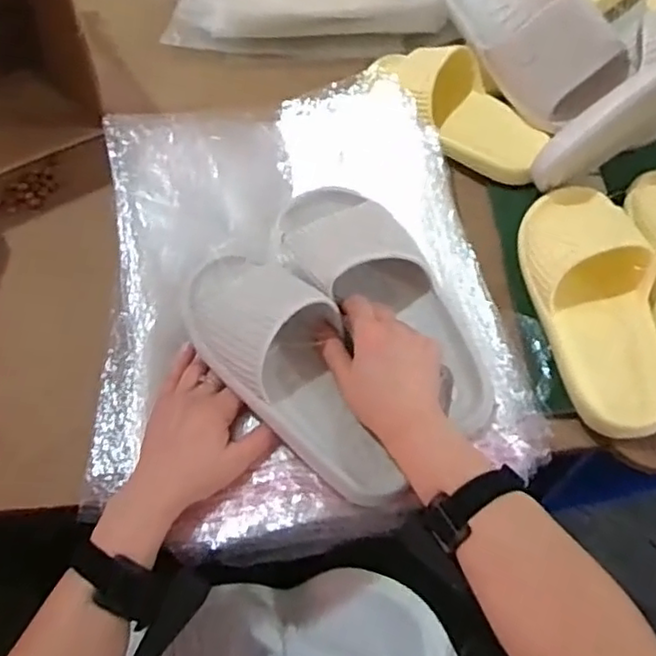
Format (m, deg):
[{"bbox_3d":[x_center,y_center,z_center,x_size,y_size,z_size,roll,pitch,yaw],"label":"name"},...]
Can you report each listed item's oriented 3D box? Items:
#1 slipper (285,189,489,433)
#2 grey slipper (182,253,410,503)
[{"bbox_3d":[0.054,-0.032,0.599,0.108,0.064,0.278,-37,75,-18],"label":"slipper"},{"bbox_3d":[-0.029,0.031,0.553,0.105,0.067,0.258,-31,75,-15],"label":"grey slipper"}]

